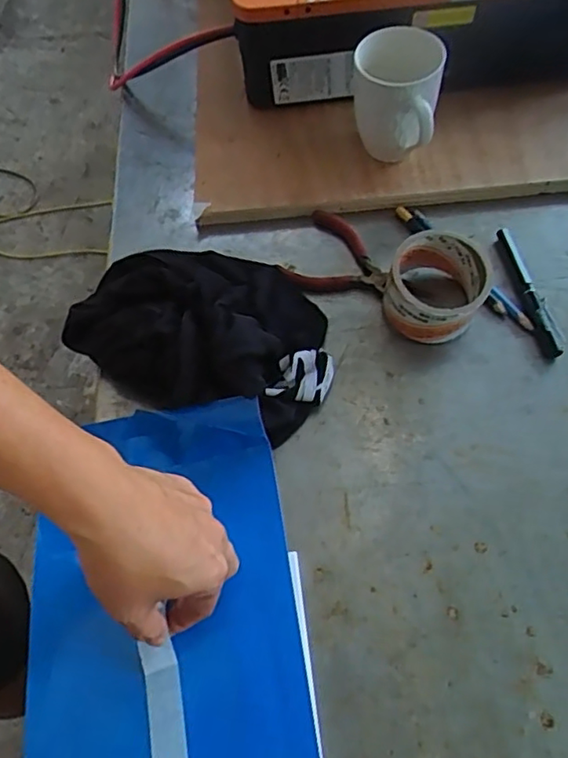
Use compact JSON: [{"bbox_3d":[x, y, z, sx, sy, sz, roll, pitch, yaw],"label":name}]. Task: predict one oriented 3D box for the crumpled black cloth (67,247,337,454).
[{"bbox_3d":[-0.065,-0.052,0.525,0.232,0.067,0.175,30,68,18],"label":"crumpled black cloth"}]

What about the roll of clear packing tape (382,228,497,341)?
[{"bbox_3d":[0.134,-0.079,0.526,0.084,0.062,0.082,-2,62,3],"label":"roll of clear packing tape"}]

